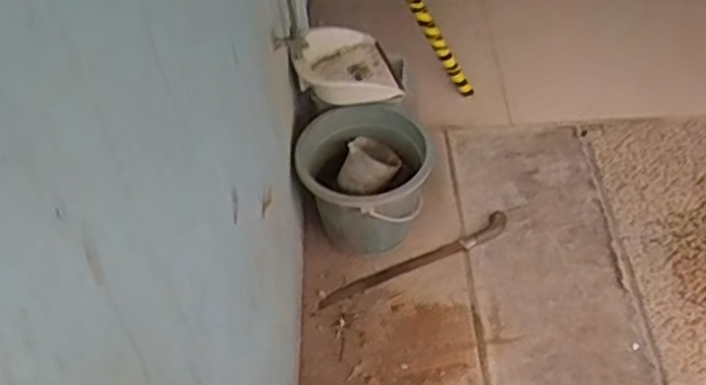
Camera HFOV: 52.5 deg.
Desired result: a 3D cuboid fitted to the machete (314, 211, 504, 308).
[{"bbox_3d":[0.159,0.171,1.799,0.536,0.028,0.061,-22,52,-14],"label":"machete"}]

